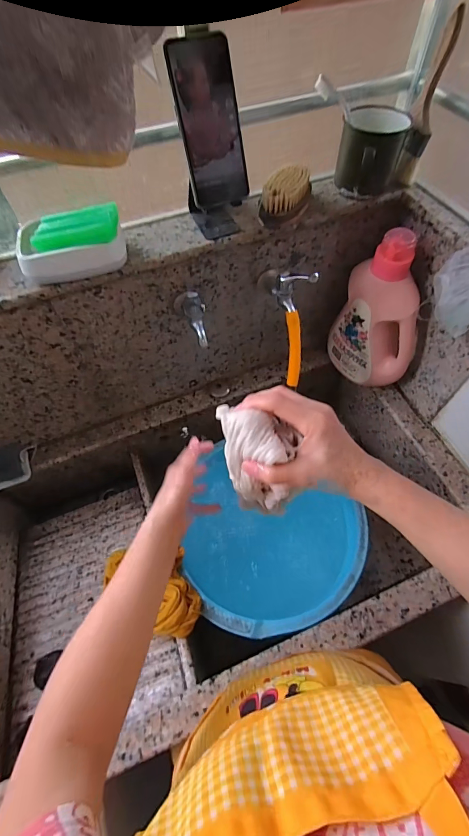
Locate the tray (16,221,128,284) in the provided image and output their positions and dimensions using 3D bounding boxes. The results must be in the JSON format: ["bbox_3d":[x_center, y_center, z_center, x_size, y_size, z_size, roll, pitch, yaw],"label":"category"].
[{"bbox_3d":[-0.212,-0.224,0.474,0.133,0.045,0.077,-17,59,-9],"label":"tray"}]

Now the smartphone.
[{"bbox_3d":[-0.030,-0.359,0.443,0.078,0.159,0.011,-21,37,-11],"label":"smartphone"}]

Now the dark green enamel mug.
[{"bbox_3d":[0.203,-0.401,0.532,0.091,0.095,0.128,17,60,12],"label":"dark green enamel mug"}]

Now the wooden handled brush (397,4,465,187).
[{"bbox_3d":[0.278,-0.444,0.512,0.029,0.184,0.034,17,60,12],"label":"wooden handled brush"}]

